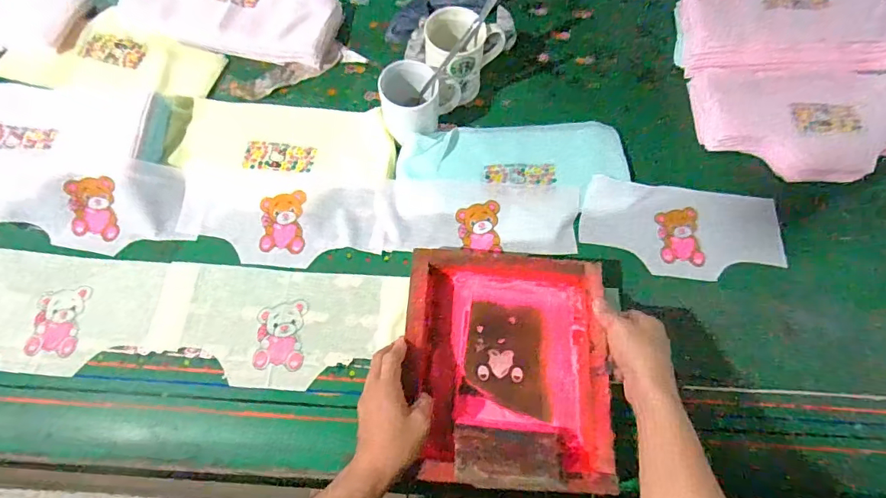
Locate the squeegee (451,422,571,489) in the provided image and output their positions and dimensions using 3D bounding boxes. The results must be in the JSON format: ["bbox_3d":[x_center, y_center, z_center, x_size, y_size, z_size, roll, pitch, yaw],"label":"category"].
[{"bbox_3d":[0.070,0.222,0.488,0.113,0.011,0.072,6,28,1],"label":"squeegee"}]

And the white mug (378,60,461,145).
[{"bbox_3d":[-0.033,-0.202,0.651,0.106,0.095,0.079,3,69,-1],"label":"white mug"}]

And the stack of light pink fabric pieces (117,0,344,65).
[{"bbox_3d":[-0.344,-0.402,0.748,0.345,0.040,0.183,21,70,6],"label":"stack of light pink fabric pieces"}]

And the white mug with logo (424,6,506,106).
[{"bbox_3d":[0.030,-0.284,0.675,0.127,0.108,0.099,-13,70,-7],"label":"white mug with logo"}]

